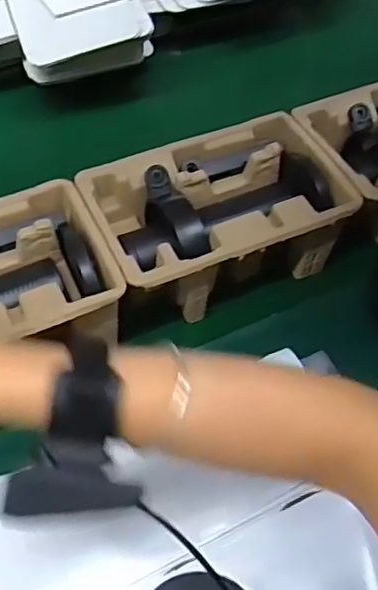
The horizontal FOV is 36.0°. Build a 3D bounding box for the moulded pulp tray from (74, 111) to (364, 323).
[{"bbox_3d":[0.026,-0.070,0.559,0.228,0.097,0.146,-20,59,-16],"label":"moulded pulp tray"}]

